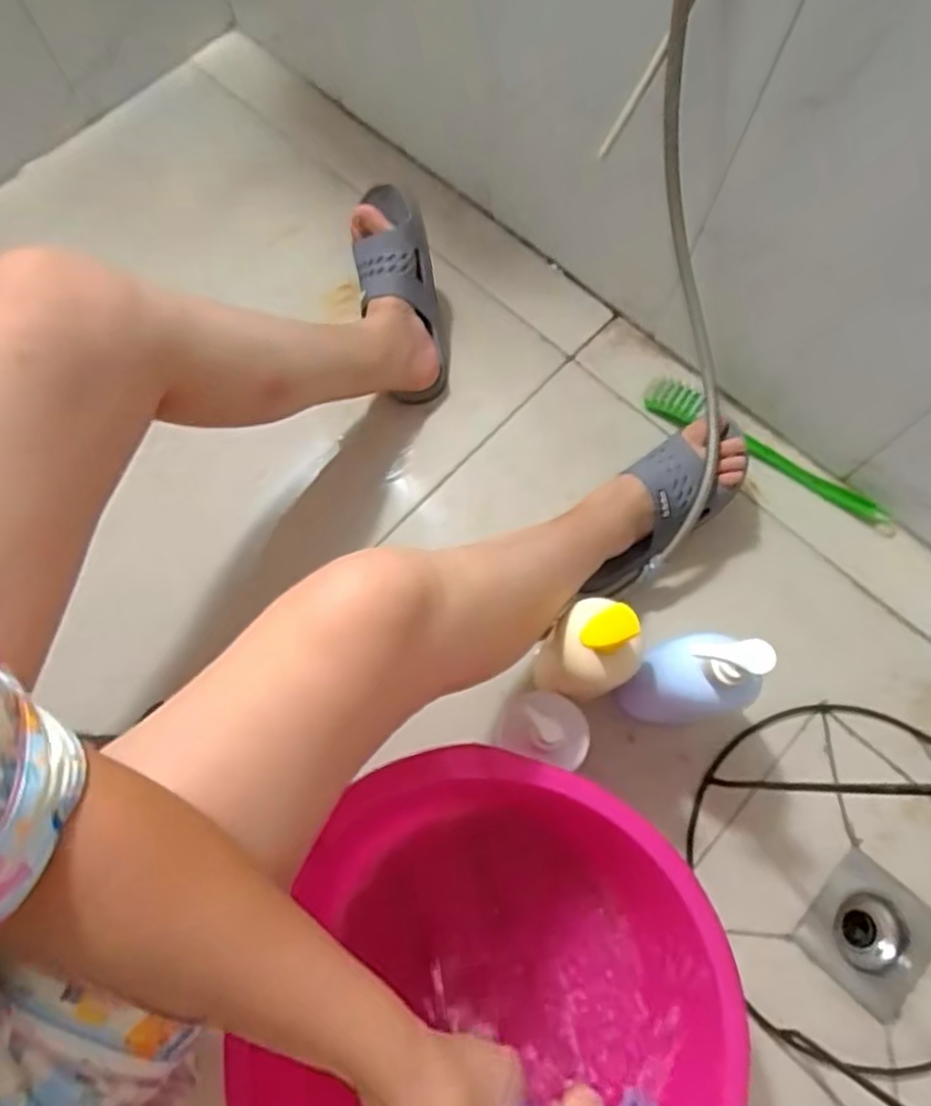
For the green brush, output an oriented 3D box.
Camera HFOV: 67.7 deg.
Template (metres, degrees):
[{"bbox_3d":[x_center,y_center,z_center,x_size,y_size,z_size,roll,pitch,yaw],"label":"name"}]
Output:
[{"bbox_3d":[0.381,-0.122,0.869,0.341,0.036,0.048,32,75,10],"label":"green brush"}]

